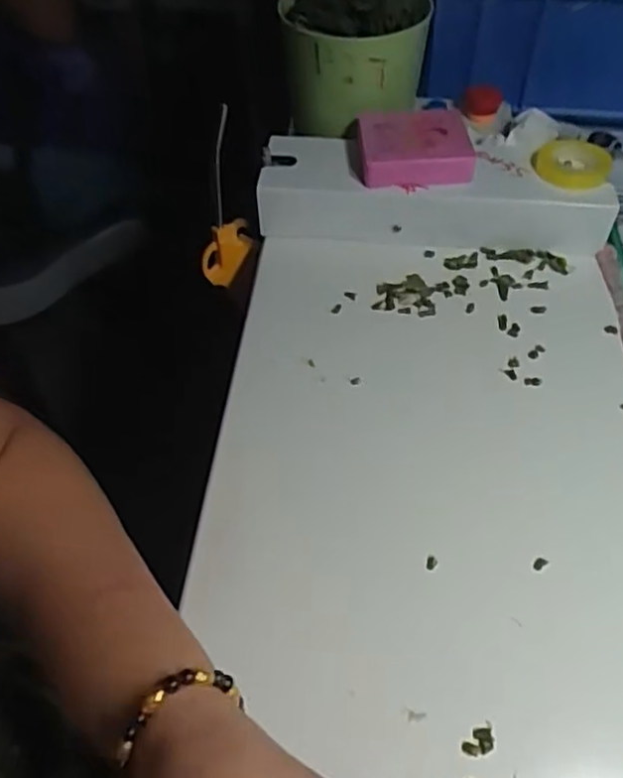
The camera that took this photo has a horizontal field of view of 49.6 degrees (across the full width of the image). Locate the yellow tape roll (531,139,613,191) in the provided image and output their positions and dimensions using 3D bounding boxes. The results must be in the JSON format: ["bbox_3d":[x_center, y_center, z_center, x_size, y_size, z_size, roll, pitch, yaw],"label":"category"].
[{"bbox_3d":[0.190,-0.164,0.487,0.053,0.013,0.050,-1,51,1],"label":"yellow tape roll"}]

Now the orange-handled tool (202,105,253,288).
[{"bbox_3d":[-0.068,-0.144,0.531,0.035,0.132,0.025,3,27,6],"label":"orange-handled tool"}]

